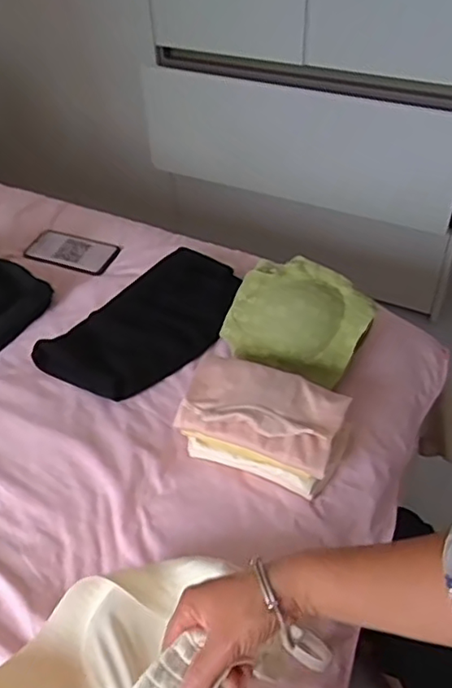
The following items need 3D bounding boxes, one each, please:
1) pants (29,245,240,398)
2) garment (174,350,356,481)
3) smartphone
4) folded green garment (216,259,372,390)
[{"bbox_3d":[-0.115,-0.033,0.859,0.309,0.050,0.172,-31,51,-26],"label":"pants"},{"bbox_3d":[0.041,0.075,0.698,0.187,0.040,0.100,17,47,21],"label":"garment"},{"bbox_3d":[-0.276,-0.165,1.050,0.173,0.009,0.079,15,57,22],"label":"smartphone"},{"bbox_3d":[0.100,-0.035,0.811,0.179,0.079,0.146,23,49,26],"label":"folded green garment"}]

